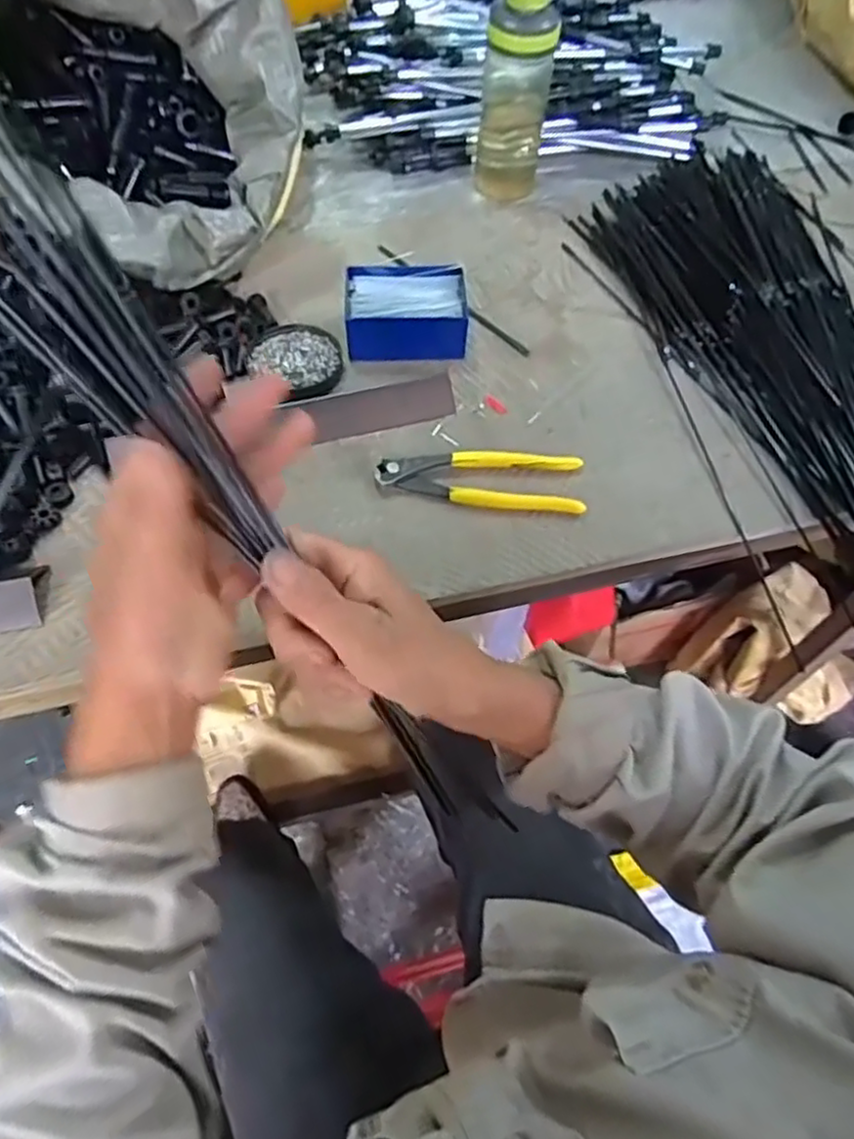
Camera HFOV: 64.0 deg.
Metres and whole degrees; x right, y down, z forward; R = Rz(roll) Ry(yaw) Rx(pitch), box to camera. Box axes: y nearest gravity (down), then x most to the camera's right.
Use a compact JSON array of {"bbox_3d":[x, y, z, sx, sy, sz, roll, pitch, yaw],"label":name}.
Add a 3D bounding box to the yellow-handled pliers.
[{"bbox_3d":[0.042,-0.074,0.540,0.160,0.014,0.050,4,59,2],"label":"yellow-handled pliers"}]

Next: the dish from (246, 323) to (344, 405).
[{"bbox_3d":[-0.116,-0.188,0.615,0.081,0.017,0.077,0,59,-1],"label":"dish"}]

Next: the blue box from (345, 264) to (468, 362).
[{"bbox_3d":[-0.018,-0.232,0.625,0.108,0.044,0.086,-1,59,-1],"label":"blue box"}]

